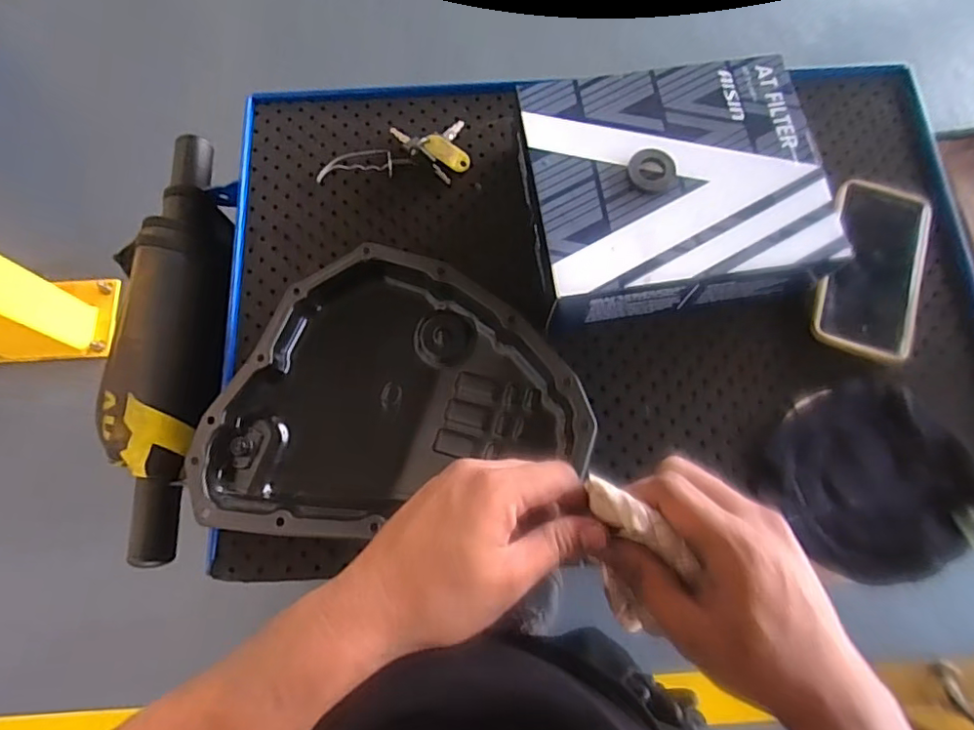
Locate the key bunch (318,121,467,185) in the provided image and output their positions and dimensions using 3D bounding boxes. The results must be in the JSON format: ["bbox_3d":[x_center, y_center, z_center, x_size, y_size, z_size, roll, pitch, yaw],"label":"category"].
[{"bbox_3d":[-0.092,-0.207,0.541,0.143,0.021,0.064,-5,73,-1],"label":"key bunch"}]

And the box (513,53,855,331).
[{"bbox_3d":[0.151,-0.148,0.487,0.237,0.078,0.198,-8,73,-2],"label":"box"}]

